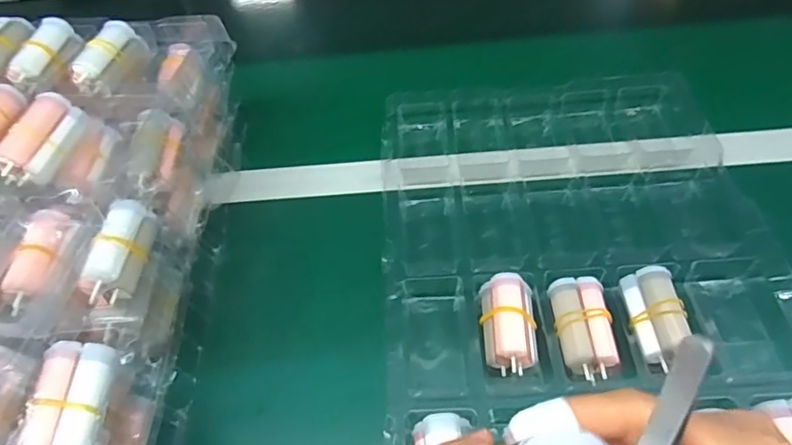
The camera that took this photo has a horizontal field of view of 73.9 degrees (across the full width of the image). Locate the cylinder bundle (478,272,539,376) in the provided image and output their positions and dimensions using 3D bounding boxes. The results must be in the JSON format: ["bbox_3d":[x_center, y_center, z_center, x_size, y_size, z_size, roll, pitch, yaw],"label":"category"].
[{"bbox_3d":[0.079,0.072,0.368,0.037,0.037,0.064,-1,51,1],"label":"cylinder bundle"}]

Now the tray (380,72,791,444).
[{"bbox_3d":[0.135,0.023,0.410,0.287,0.046,0.379,0,51,2],"label":"tray"}]

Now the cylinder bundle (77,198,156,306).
[{"bbox_3d":[-0.176,0.017,0.337,0.026,0.029,0.066,3,51,4],"label":"cylinder bundle"}]

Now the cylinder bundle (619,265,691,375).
[{"bbox_3d":[0.178,0.063,0.360,0.030,0.025,0.065,-1,51,1],"label":"cylinder bundle"}]

